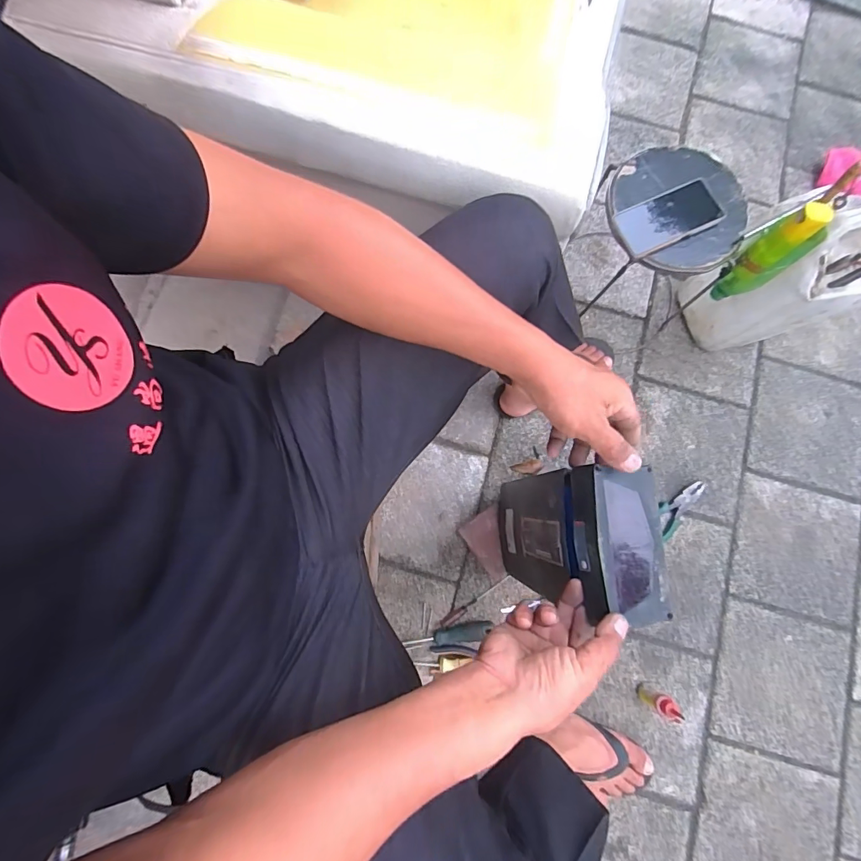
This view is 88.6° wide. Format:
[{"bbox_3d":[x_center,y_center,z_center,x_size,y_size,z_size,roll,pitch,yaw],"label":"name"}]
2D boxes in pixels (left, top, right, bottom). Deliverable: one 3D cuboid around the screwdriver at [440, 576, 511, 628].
[{"bbox_3d":[0.083,0.318,0.825,0.154,0.011,0.017,-36,82,-8],"label":"screwdriver"}]

